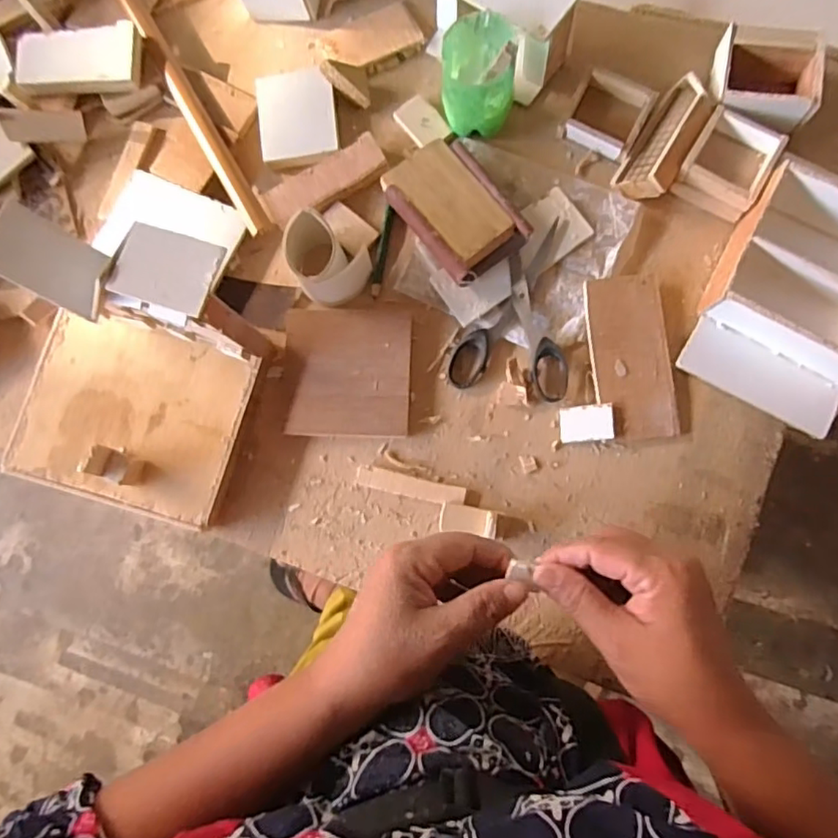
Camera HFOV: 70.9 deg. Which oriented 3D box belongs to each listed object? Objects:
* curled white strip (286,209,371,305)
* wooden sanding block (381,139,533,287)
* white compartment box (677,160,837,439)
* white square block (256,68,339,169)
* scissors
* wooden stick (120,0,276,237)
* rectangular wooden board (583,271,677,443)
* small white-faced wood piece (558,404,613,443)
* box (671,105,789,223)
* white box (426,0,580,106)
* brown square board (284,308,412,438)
[{"bbox_3d":[-0.076,-0.123,0.467,0.065,0.044,0.054,35,85,10],"label":"curled white strip"},{"bbox_3d":[0.029,-0.168,0.475,0.073,0.028,0.112,-38,79,-2],"label":"wooden sanding block"},{"bbox_3d":[0.289,-0.088,0.438,0.131,0.056,0.161,29,84,10],"label":"white compartment box"},{"bbox_3d":[-0.103,-0.256,0.503,0.064,0.015,0.081,-7,79,4],"label":"white square block"},{"bbox_3d":[0.080,-0.089,0.468,0.089,0.011,0.138,9,81,7],"label":"scissors"},{"bbox_3d":[-0.207,-0.287,0.510,0.021,0.016,0.310,-31,79,0],"label":"wooden stick"},{"bbox_3d":[0.165,-0.048,0.459,0.060,0.011,0.126,-4,80,5],"label":"rectangular wooden board"},{"bbox_3d":[0.129,0.004,0.453,0.039,0.004,0.027,-6,78,19],"label":"small white-faced wood piece"},{"bbox_3d":[0.240,-0.198,0.463,0.064,0.035,0.067,30,84,10],"label":"box"},{"bbox_3d":[0.066,-0.328,0.478,0.113,0.072,0.066,32,85,10],"label":"white box"},{"bbox_3d":[-0.057,-0.038,0.467,0.098,0.014,0.102,1,81,4],"label":"brown square board"}]

